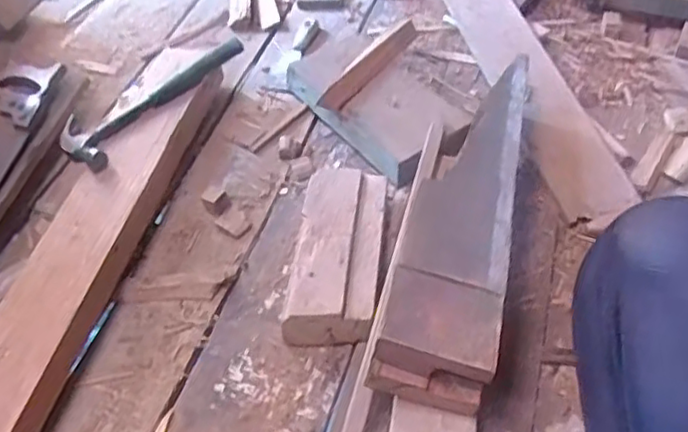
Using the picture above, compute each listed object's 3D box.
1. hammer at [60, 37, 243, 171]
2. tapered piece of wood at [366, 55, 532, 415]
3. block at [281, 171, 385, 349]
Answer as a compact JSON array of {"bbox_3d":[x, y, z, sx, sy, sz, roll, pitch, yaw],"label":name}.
[{"bbox_3d":[-0.298,-0.192,1.009,0.114,0.034,0.318,24,54,25],"label":"hammer"},{"bbox_3d":[0.151,-0.011,0.786,0.116,0.093,0.477,11,50,15],"label":"tapered piece of wood"},{"bbox_3d":[-0.005,0.040,0.845,0.101,0.071,0.251,4,48,5],"label":"block"}]

